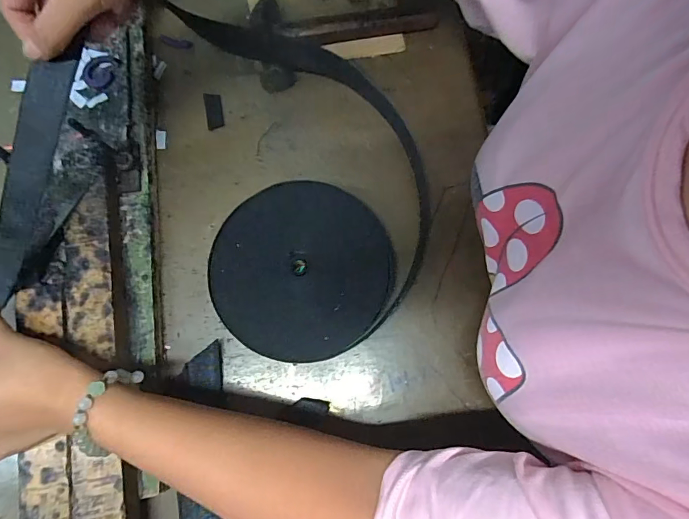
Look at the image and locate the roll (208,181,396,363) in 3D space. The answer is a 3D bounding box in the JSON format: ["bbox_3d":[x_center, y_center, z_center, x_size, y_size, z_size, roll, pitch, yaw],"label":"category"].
[{"bbox_3d":[-0.035,0.008,0.370,0.152,0.030,0.151,0,77,0],"label":"roll"}]

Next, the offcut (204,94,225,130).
[{"bbox_3d":[-0.129,-0.147,0.413,0.016,0.004,0.036,-10,85,-9],"label":"offcut"}]

